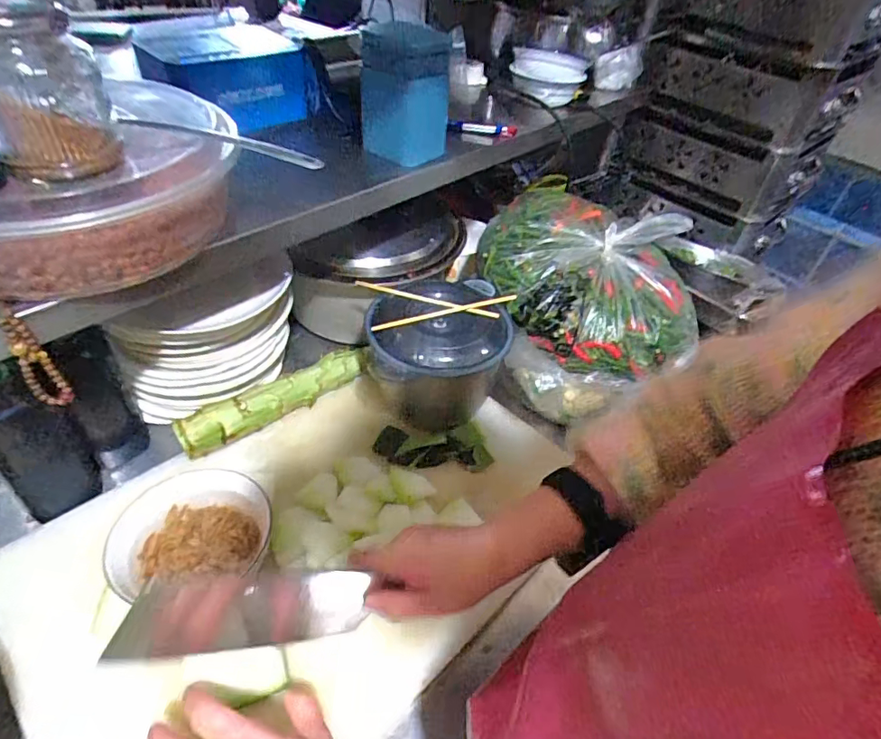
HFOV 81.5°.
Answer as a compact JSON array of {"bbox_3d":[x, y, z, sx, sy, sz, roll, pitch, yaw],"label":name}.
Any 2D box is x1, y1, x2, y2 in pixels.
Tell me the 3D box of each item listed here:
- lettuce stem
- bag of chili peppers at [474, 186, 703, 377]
[{"bbox_3d":[-0.217,0.037,0.680,0.252,0.043,0.047,-31,55,-32],"label":"lettuce stem"},{"bbox_3d":[0.212,-0.133,0.743,0.310,0.128,0.254,10,44,5],"label":"bag of chili peppers"}]

